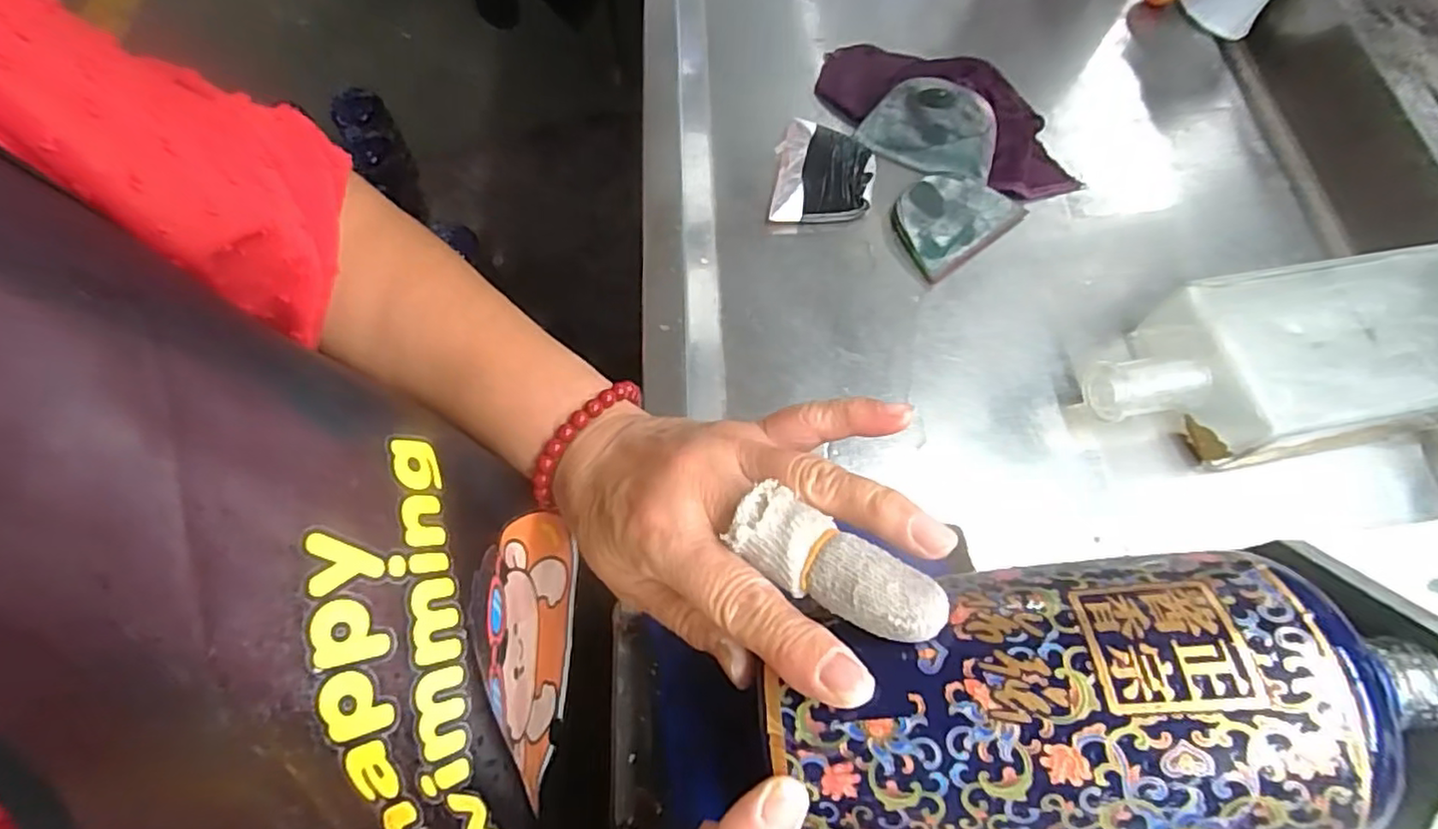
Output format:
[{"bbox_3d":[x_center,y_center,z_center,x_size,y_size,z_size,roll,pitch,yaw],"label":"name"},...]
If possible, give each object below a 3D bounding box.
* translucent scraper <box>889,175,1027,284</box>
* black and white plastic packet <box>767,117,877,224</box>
[{"bbox_3d":[0.142,-0.122,0.412,0.084,0.009,0.058,-35,71,-18],"label":"translucent scraper"},{"bbox_3d":[0.066,-0.153,0.425,0.061,0.009,0.080,6,64,0],"label":"black and white plastic packet"}]

